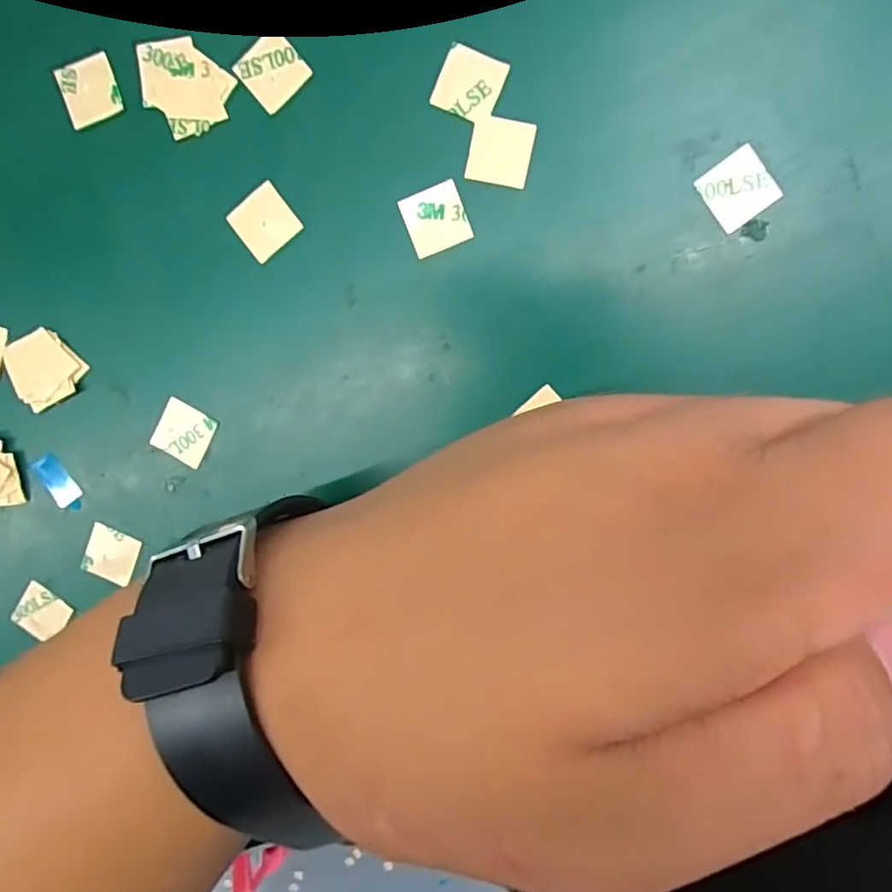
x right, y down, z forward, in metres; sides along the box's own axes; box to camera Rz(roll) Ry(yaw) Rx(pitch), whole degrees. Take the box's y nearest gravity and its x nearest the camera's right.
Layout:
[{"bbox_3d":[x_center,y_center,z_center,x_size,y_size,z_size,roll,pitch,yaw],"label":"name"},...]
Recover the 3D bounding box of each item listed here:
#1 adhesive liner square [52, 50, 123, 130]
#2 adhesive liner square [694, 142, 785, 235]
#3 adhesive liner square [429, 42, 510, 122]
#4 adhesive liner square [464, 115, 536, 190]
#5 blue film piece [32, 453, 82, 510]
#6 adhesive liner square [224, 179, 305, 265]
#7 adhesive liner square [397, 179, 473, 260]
[{"bbox_3d":[-0.094,-0.094,0.154,0.015,0.004,0.016,-18,95,8],"label":"adhesive liner square"},{"bbox_3d":[0.071,-0.062,0.143,0.015,0.004,0.016,-35,92,10],"label":"adhesive liner square"},{"bbox_3d":[0.006,-0.089,0.145,0.015,0.004,0.015,24,99,0],"label":"adhesive liner square"},{"bbox_3d":[0.014,-0.074,0.147,0.015,0.004,0.016,13,99,4],"label":"adhesive liner square"},{"bbox_3d":[-0.112,0.011,0.170,0.008,0.004,0.017,-33,92,-4],"label":"blue film piece"},{"bbox_3d":[-0.048,-0.058,0.153,0.015,0.004,0.015,-36,92,9],"label":"adhesive liner square"},{"bbox_3d":[-0.003,-0.058,0.150,0.015,0.004,0.015,-21,96,5],"label":"adhesive liner square"}]

